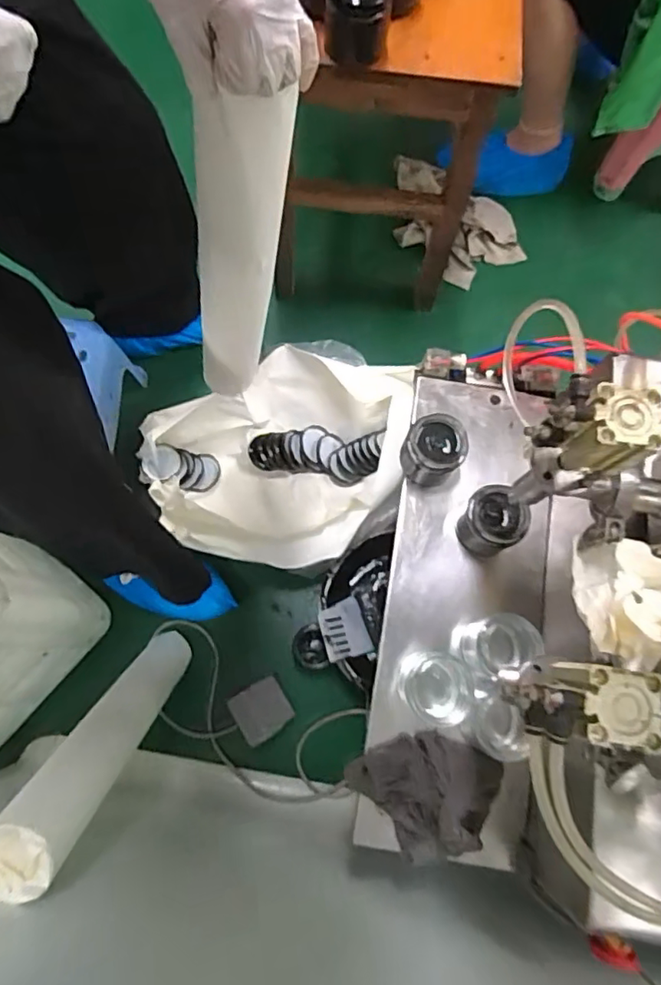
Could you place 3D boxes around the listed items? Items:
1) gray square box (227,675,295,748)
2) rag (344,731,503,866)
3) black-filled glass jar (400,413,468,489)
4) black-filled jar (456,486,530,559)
[{"bbox_3d":[-0.105,0.330,0.872,0.083,0.055,0.076,-30,78,-10],"label":"gray square box"},{"bbox_3d":[0.096,0.285,0.556,0.119,0.054,0.120,-43,80,-12],"label":"rag"},{"bbox_3d":[0.117,-0.046,0.645,0.063,0.073,0.063,1,75,-2],"label":"black-filled glass jar"},{"bbox_3d":[0.172,0.034,0.625,0.062,0.070,0.055,41,77,9],"label":"black-filled jar"}]

